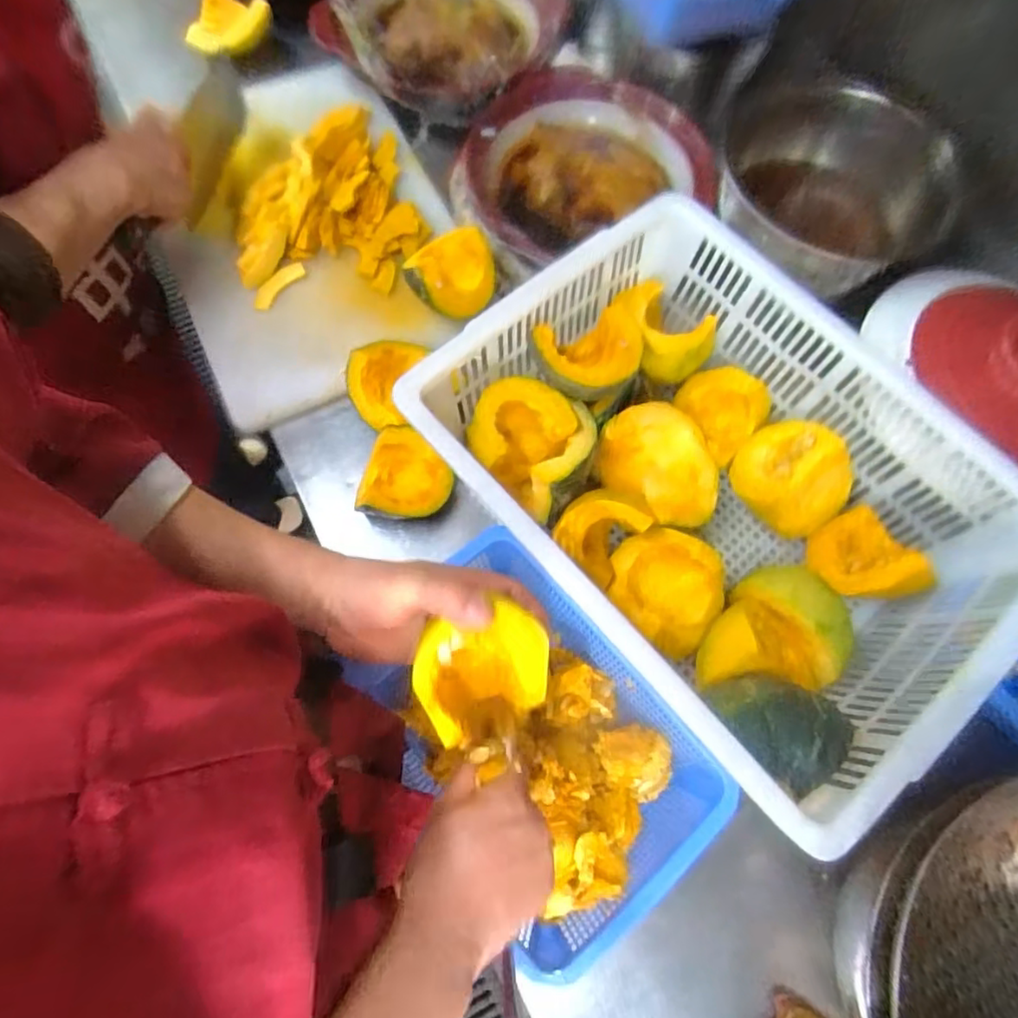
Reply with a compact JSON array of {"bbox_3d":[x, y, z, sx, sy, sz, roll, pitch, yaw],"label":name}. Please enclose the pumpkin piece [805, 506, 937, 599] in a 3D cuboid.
[{"bbox_3d":[0.365,0.058,0.621,0.077,0.055,0.114,-49,49,20],"label":"pumpkin piece"}]

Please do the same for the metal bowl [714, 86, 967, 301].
[{"bbox_3d":[0.375,-0.351,0.764,0.263,0.156,0.275,1,70,-2],"label":"metal bowl"}]

